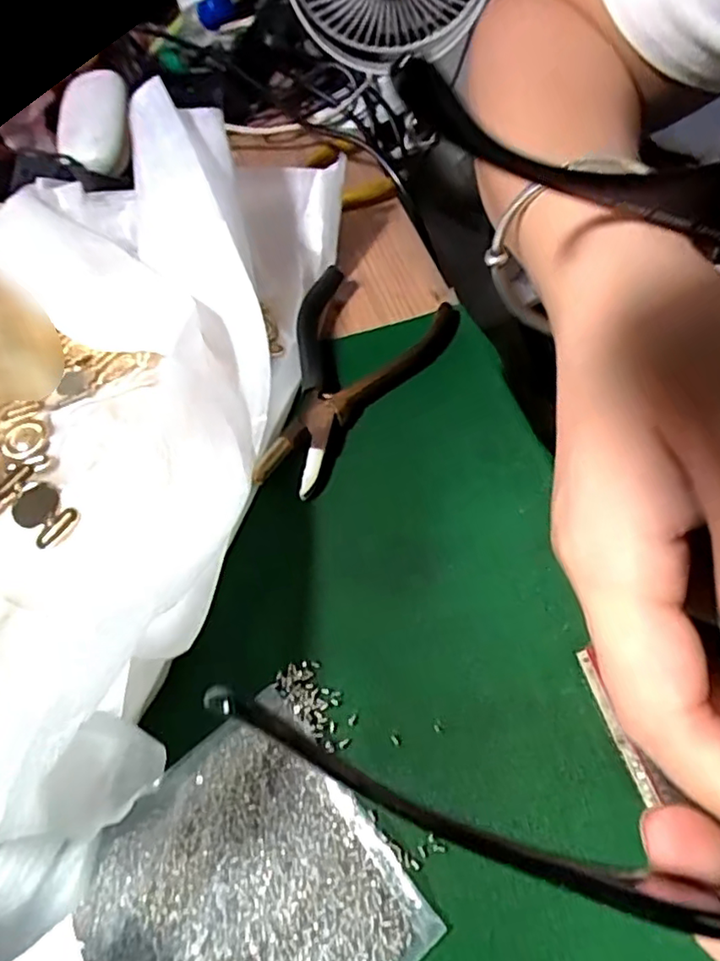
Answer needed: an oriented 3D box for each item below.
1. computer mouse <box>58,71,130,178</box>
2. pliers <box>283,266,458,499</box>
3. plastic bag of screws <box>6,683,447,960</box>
[{"bbox_3d":[-0.206,-0.278,0.472,0.060,0.037,0.085,-18,52,-5],"label":"computer mouse"},{"bbox_3d":[-0.010,-0.055,0.312,0.082,0.015,0.138,17,57,21],"label":"pliers"},{"bbox_3d":[-0.047,0.130,0.181,0.110,0.021,0.088,-28,53,-28],"label":"plastic bag of screws"}]

